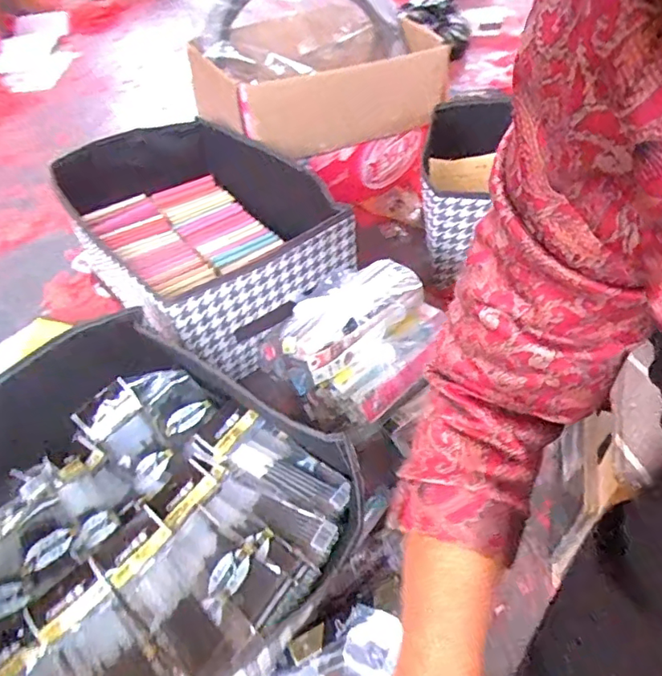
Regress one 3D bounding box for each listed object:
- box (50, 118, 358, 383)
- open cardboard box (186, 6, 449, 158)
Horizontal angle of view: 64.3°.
[{"bbox_3d":[-0.196,-0.164,0.792,0.289,0.140,0.428,-27,50,-21],"label":"box"},{"bbox_3d":[-0.022,-0.468,0.966,0.412,0.159,0.314,-26,50,-20],"label":"open cardboard box"}]

